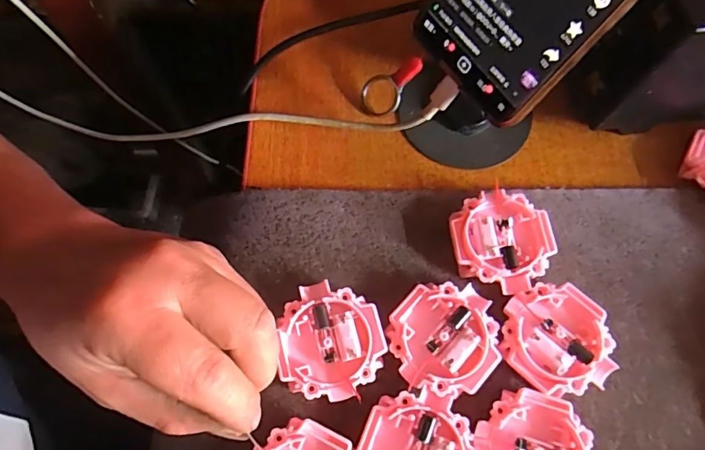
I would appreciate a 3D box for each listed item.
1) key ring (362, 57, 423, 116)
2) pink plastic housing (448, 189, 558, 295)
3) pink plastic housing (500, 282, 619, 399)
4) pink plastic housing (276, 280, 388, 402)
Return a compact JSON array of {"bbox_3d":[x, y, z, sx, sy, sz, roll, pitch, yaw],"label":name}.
[{"bbox_3d":[0.025,-0.084,0.282,0.043,0.010,0.025,-38,71,23],"label":"key ring"},{"bbox_3d":[0.080,0.010,0.253,0.054,0.018,0.054,1,69,-2],"label":"pink plastic housing"},{"bbox_3d":[0.101,0.058,0.234,0.051,0.014,0.054,0,70,-1],"label":"pink plastic housing"},{"bbox_3d":[-0.011,0.056,0.231,0.049,0.015,0.054,-13,71,-6],"label":"pink plastic housing"}]

